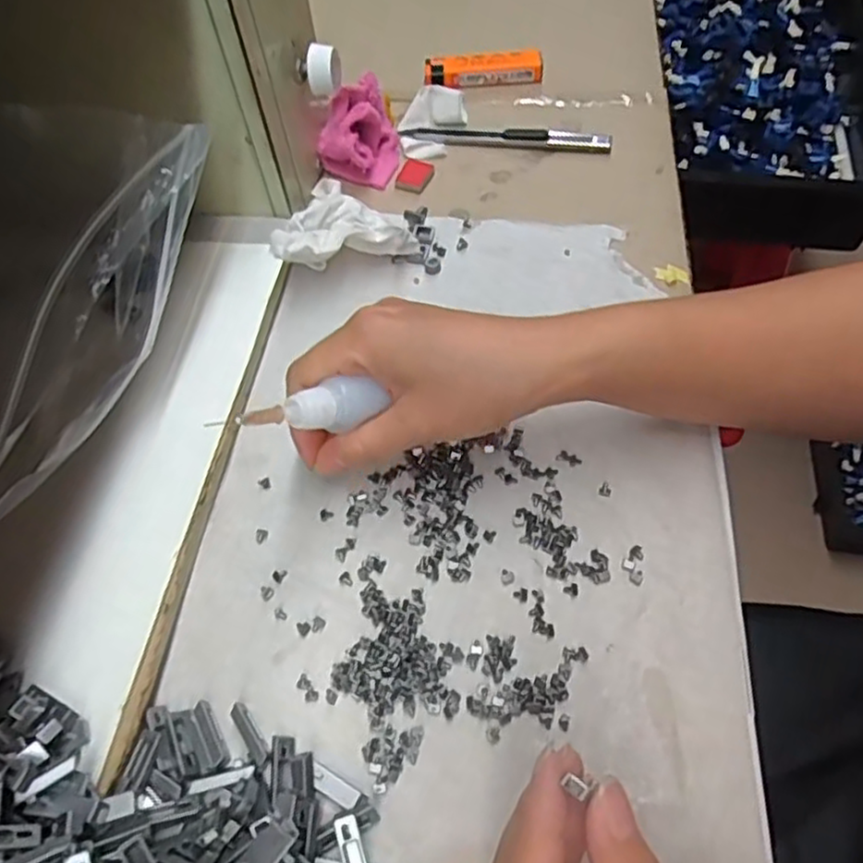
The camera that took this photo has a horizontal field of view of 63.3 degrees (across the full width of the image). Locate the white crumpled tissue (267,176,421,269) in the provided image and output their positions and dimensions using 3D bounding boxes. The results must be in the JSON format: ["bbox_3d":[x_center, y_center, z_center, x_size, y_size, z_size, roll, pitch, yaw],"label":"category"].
[{"bbox_3d":[-0.043,-0.114,0.391,0.071,0.024,0.076,10,58,10],"label":"white crumpled tissue"}]

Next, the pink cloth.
[{"bbox_3d":[-0.046,-0.185,0.430,0.048,0.037,0.055,-2,57,2],"label":"pink cloth"}]

